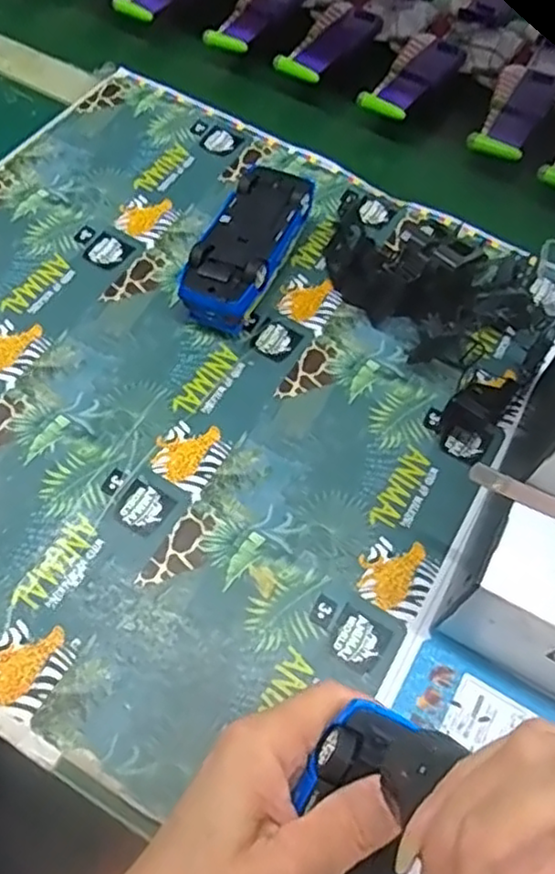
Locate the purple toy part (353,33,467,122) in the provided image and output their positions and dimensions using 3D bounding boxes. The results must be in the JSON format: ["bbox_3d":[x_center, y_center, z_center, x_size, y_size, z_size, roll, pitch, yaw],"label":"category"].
[{"bbox_3d":[0.115,-0.310,0.573,0.046,0.013,0.127,33,62,14],"label":"purple toy part"}]

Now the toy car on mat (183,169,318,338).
[{"bbox_3d":[-0.020,-0.127,0.460,0.054,0.044,0.128,22,61,8],"label":"toy car on mat"}]

